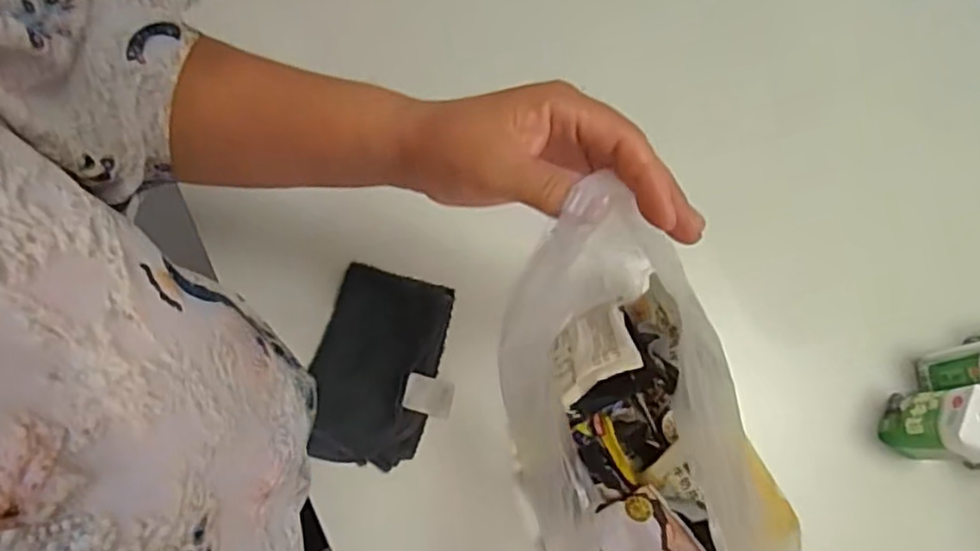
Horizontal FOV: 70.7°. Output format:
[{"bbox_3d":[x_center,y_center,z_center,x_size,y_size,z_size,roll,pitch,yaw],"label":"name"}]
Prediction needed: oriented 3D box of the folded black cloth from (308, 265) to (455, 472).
[{"bbox_3d":[-0.089,0.078,0.585,0.112,0.018,0.159,10,76,3],"label":"folded black cloth"}]

